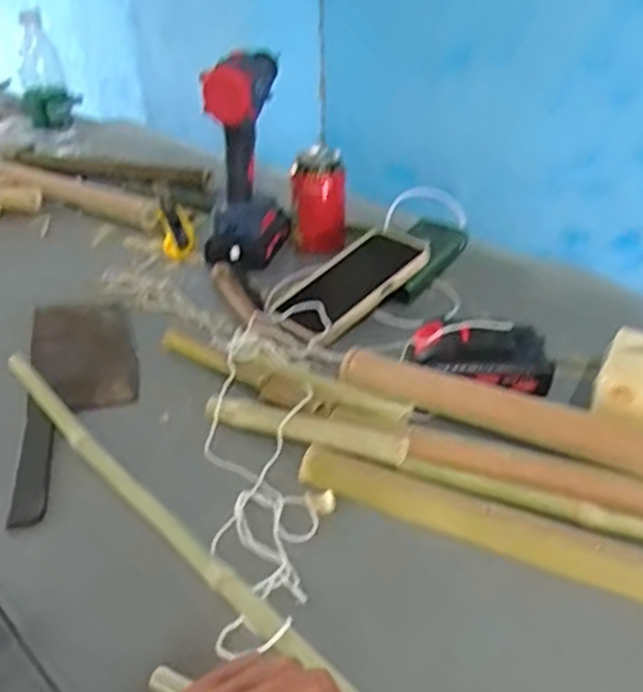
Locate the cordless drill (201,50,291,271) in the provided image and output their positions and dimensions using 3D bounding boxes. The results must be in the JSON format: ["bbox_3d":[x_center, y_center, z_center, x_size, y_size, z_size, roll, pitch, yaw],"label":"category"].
[{"bbox_3d":[-0.090,-0.215,0.830,0.091,0.215,0.148,-1,32,2],"label":"cordless drill"}]

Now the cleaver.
[{"bbox_3d":[-0.210,0.037,0.636,0.092,0.017,0.299,-9,33,-12],"label":"cleaver"}]

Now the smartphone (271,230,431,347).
[{"bbox_3d":[0.032,-0.067,0.747,0.161,0.020,0.090,-38,45,-19],"label":"smartphone"}]

